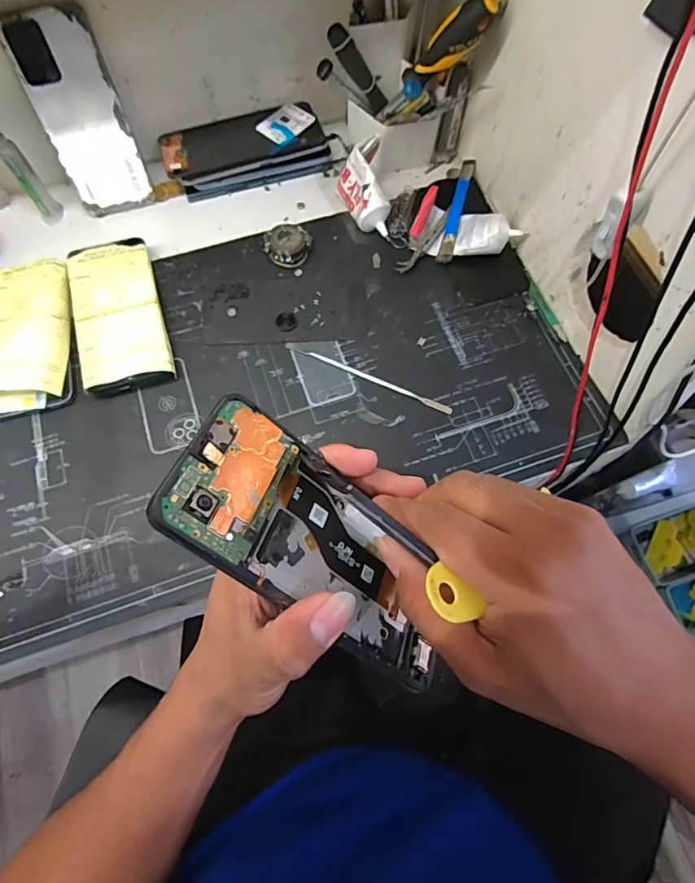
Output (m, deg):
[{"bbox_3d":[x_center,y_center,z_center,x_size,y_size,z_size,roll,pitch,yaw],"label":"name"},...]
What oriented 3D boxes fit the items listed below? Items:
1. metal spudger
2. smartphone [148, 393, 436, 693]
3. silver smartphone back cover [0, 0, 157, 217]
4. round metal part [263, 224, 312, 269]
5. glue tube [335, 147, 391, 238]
[{"bbox_3d":[0.019,-0.059,0.440,0.164,0.004,0.008,24,71,8],"label":"metal spudger"},{"bbox_3d":[-0.010,0.048,0.222,0.153,0.005,0.071,41,48,-22],"label":"smartphone"},{"bbox_3d":[-0.252,-0.307,0.456,0.076,0.165,0.013,-20,51,-11],"label":"silver smartphone back cover"},{"bbox_3d":[-0.061,-0.200,0.486,0.041,0.026,0.039,0,69,-1],"label":"round metal part"},{"bbox_3d":[0.016,-0.255,0.493,0.030,0.053,0.080,-22,71,-9],"label":"glue tube"}]

